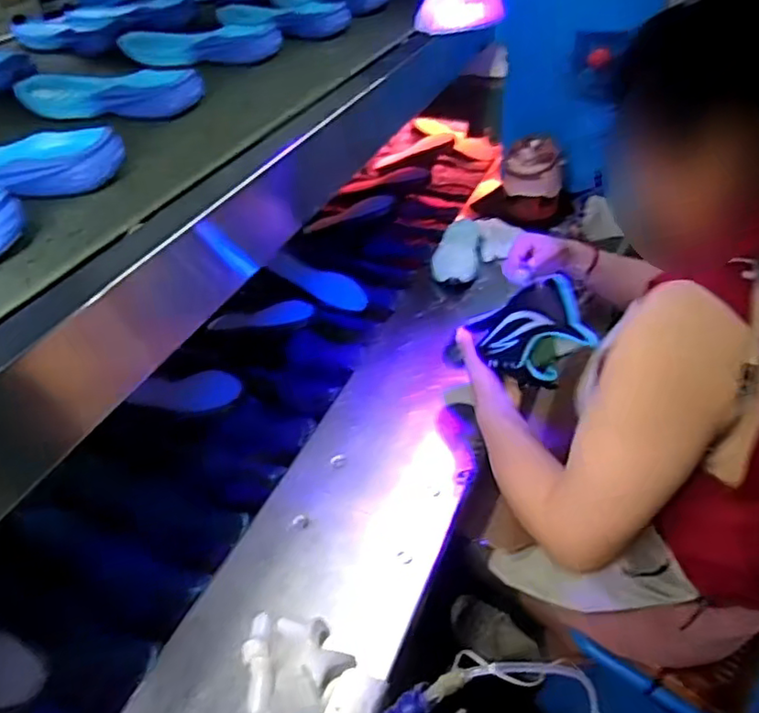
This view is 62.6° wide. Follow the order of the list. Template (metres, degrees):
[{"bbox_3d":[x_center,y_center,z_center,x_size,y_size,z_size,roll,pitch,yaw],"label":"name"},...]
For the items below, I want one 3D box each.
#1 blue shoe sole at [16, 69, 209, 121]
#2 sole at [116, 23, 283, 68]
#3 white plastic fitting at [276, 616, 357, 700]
[{"bbox_3d":[-0.339,-0.325,0.759,0.247,0.039,0.071,7,39,8],"label":"blue shoe sole"},{"bbox_3d":[-0.264,-0.455,0.911,0.242,0.050,0.073,0,39,-1],"label":"sole"},{"bbox_3d":[-0.065,0.298,0.646,0.048,0.036,0.082,-25,46,-29],"label":"white plastic fitting"}]

